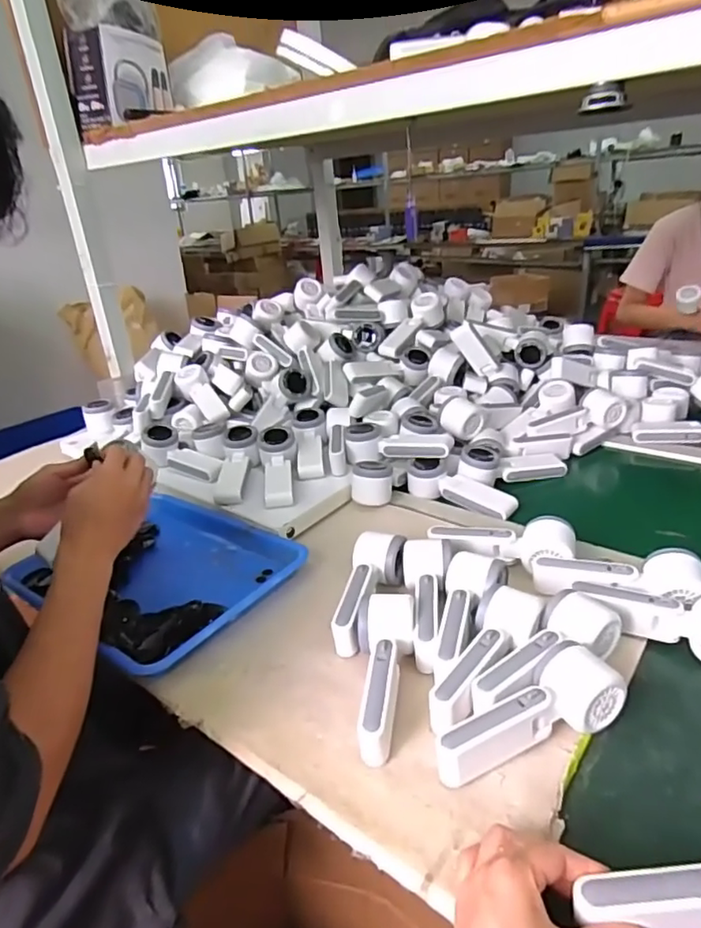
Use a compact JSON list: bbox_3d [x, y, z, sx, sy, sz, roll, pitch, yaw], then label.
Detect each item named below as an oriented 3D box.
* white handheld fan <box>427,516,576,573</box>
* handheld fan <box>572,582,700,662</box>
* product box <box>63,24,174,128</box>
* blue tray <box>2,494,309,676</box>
[{"bbox_3d":[0.177,0.096,0.686,0.162,0.051,0.067,6,28,25],"label":"white handheld fan"},{"bbox_3d":[0.306,0.150,0.568,0.166,0.049,0.052,11,31,33],"label":"handheld fan"},{"bbox_3d":[-0.405,-0.691,1.051,0.089,0.131,0.155,9,28,29],"label":"product box"},{"bbox_3d":[-0.233,0.138,0.729,0.303,0.035,0.252,14,33,37],"label":"blue tray"}]

